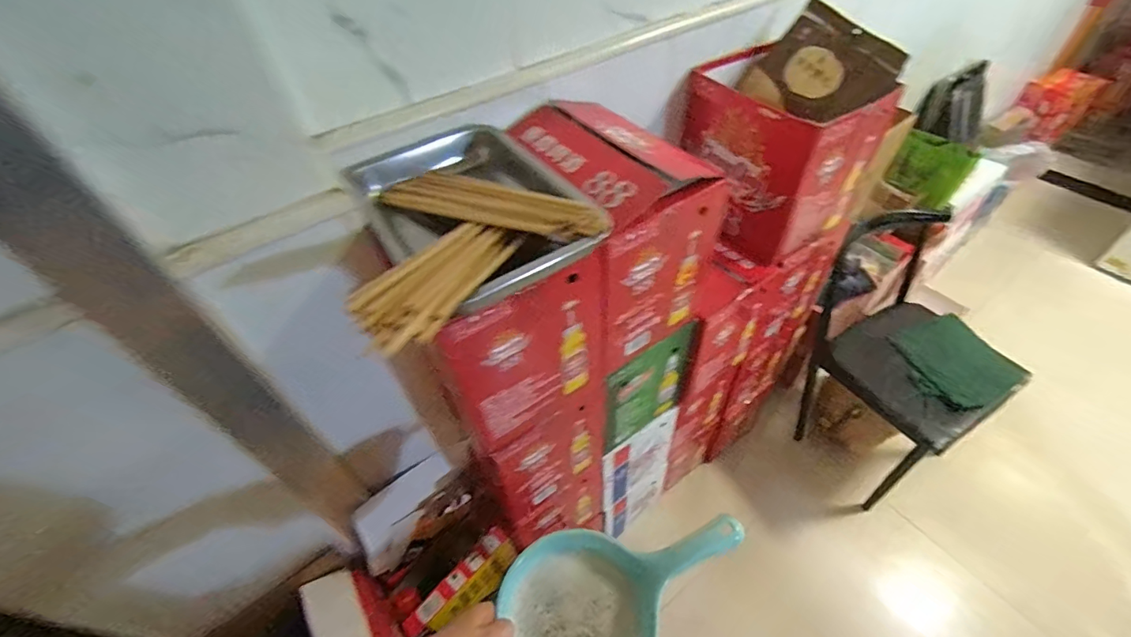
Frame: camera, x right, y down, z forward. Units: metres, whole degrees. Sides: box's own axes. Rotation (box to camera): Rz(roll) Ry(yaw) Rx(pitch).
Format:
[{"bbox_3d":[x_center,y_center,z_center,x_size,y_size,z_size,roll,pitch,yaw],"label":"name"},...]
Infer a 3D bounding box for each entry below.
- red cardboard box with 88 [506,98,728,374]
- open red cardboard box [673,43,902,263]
[{"bbox_3d":[0.079,-0.131,0.733,0.207,0.300,0.231,-27,52,-19],"label":"red cardboard box with 88"},{"bbox_3d":[0.375,-0.306,0.902,0.195,0.270,0.302,-31,54,-21],"label":"open red cardboard box"}]

